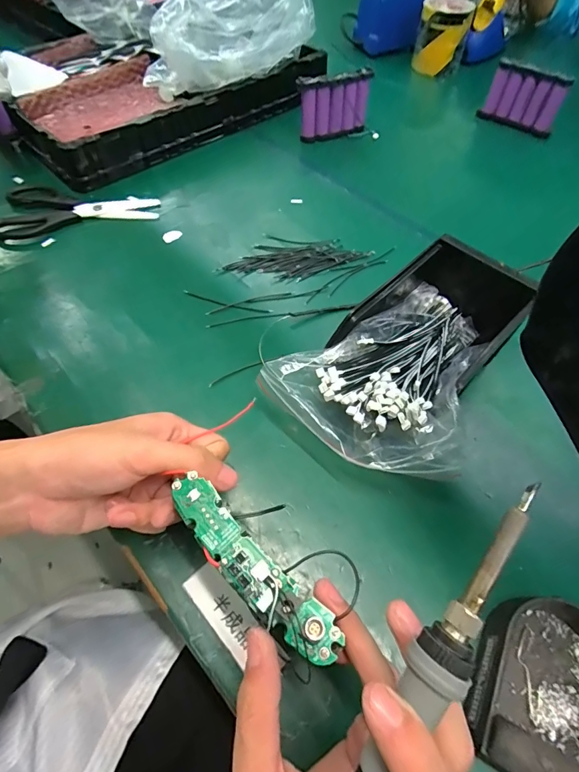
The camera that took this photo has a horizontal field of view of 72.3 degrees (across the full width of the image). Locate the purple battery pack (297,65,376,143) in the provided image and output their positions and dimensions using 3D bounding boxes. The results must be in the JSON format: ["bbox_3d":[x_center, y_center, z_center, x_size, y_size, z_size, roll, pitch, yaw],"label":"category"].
[{"bbox_3d":[0.068,-0.418,0.597,0.114,0.084,0.026,-26,62,-18],"label":"purple battery pack"}]

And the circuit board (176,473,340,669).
[{"bbox_3d":[-0.021,0.089,0.200,0.112,0.010,0.022,41,64,18],"label":"circuit board"}]

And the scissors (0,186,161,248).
[{"bbox_3d":[-0.264,-0.222,0.499,0.186,0.013,0.109,-9,58,-8],"label":"scissors"}]

